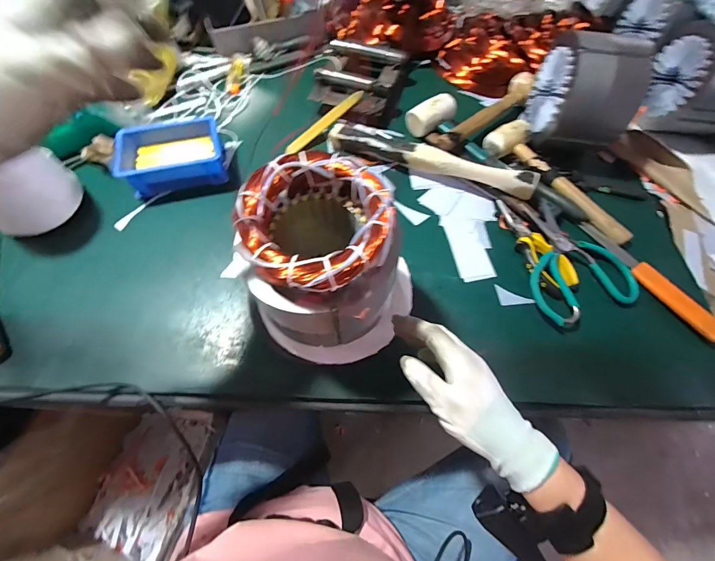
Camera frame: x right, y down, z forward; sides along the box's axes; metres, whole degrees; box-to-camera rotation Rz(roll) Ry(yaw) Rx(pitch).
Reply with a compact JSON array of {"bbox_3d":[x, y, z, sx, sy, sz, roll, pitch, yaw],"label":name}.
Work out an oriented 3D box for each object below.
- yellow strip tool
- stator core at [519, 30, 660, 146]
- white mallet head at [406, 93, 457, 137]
[{"bbox_3d":[-0.055,-0.269,0.581,0.162,0.008,0.019,-42,109,-5],"label":"yellow strip tool"},{"bbox_3d":[0.346,-0.284,0.522,0.123,0.142,0.133,13,64,5],"label":"stator core"},{"bbox_3d":[0.129,-0.287,0.593,0.080,0.040,0.045,-28,67,-14],"label":"white mallet head"}]

